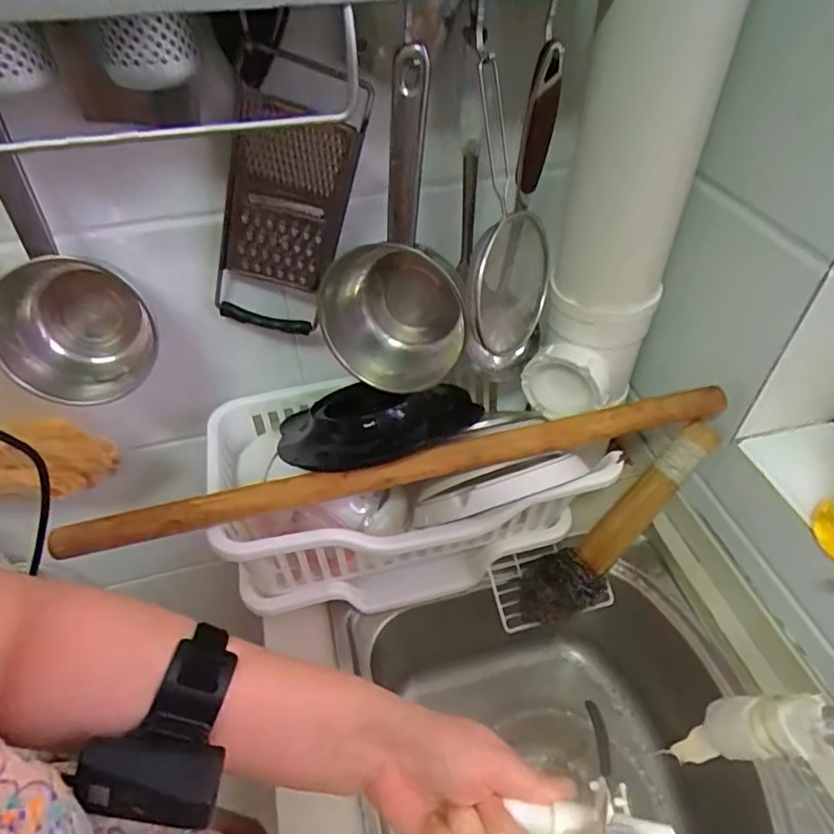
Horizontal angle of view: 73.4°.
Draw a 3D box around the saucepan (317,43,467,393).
[{"bbox_3d":[-0.025,-0.157,0.505,0.127,0.286,0.080,-3,46,-1],"label":"saucepan"}]

